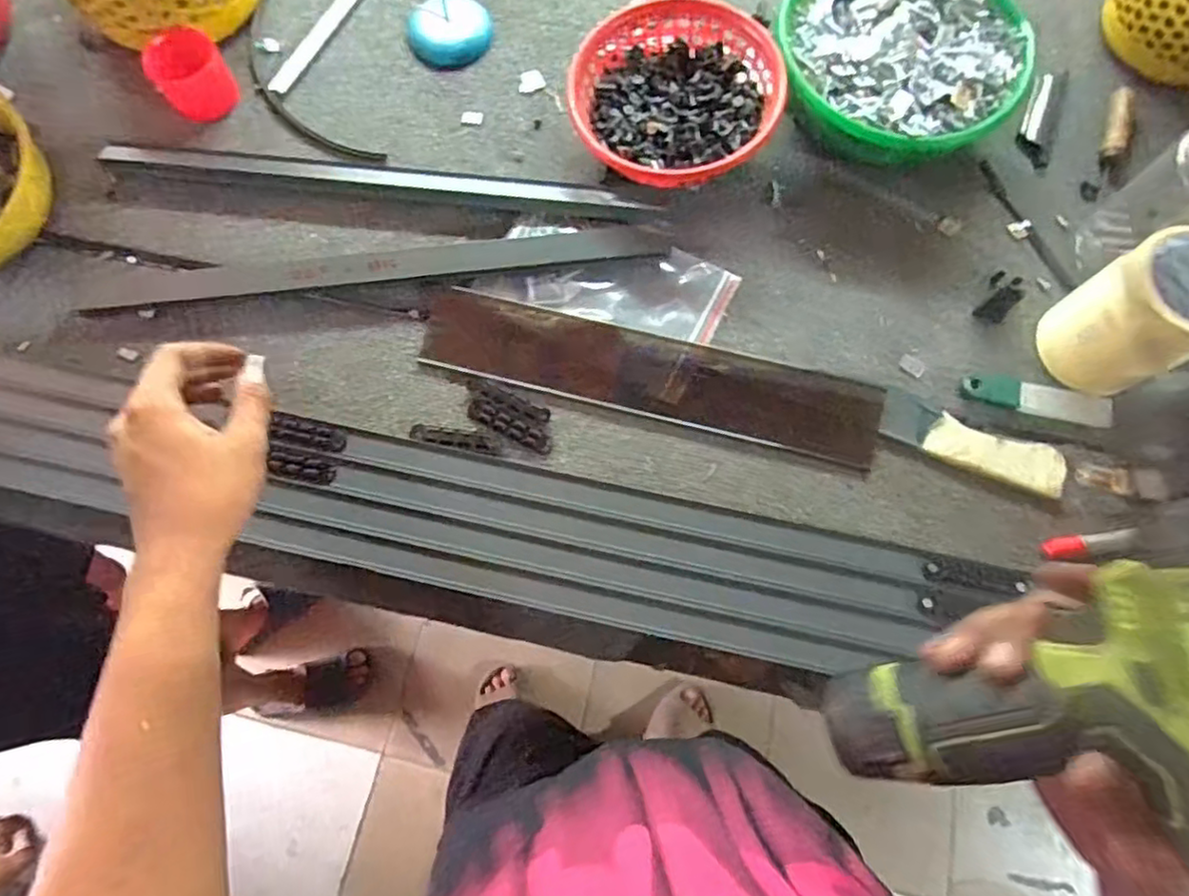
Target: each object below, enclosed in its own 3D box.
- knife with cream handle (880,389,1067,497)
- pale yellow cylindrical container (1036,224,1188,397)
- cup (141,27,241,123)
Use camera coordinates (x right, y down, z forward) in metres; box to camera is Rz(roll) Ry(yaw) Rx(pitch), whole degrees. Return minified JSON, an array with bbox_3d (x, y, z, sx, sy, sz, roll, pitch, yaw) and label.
[{"bbox_3d":[0.321,-0.004,0.570,0.150,0.027,0.044,23,76,6],"label":"knife with cream handle"},{"bbox_3d":[0.446,-0.107,0.542,0.089,0.122,0.091,0,75,0],"label":"pale yellow cylindrical container"},{"bbox_3d":[-0.384,-0.356,0.639,0.066,0.058,0.054,-34,78,-9],"label":"cup"}]

